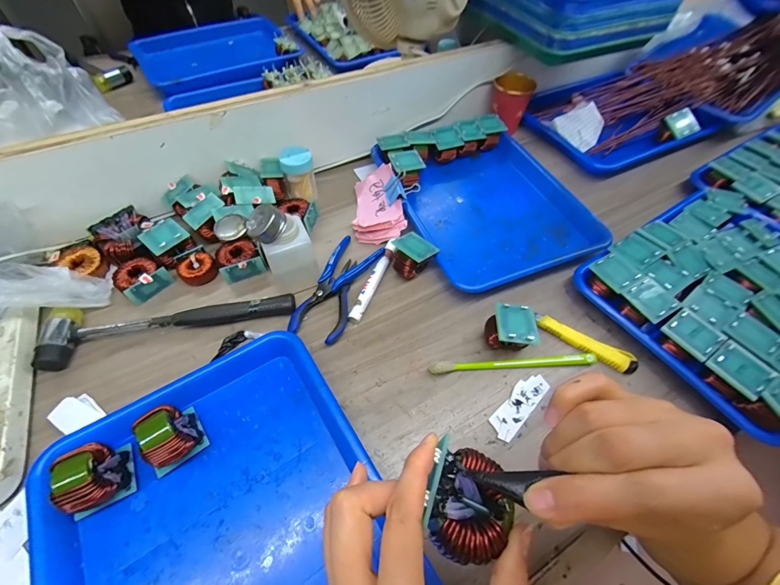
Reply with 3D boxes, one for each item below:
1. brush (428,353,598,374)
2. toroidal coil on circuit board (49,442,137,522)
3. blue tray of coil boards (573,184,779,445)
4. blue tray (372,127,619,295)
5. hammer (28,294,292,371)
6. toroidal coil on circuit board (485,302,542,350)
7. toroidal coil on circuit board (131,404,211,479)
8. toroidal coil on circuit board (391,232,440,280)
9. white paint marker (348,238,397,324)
[{"bbox_3d":[0.136,0.079,0.377,0.184,0.014,0.012,-3,55,-4],"label":"brush"},{"bbox_3d":[-0.249,0.154,0.284,0.046,0.050,0.046,-23,59,-10],"label":"toroidal coil on circuit board"},{"bbox_3d":[0.428,-0.010,0.421,0.337,0.048,0.240,-28,61,-20],"label":"blue tray of coil boards"},{"bbox_3d":[0.146,-0.133,0.514,0.245,0.030,0.277,-16,57,-13],"label":"blue tray"},{"bbox_3d":[-0.247,0.025,0.395,0.263,0.027,0.066,-13,57,-11],"label":"hammer"},{"bbox_3d":[0.130,0.046,0.379,0.049,0.048,0.050,5,55,1],"label":"toroidal coil on circuit board"},{"bbox_3d":[-0.200,0.130,0.308,0.044,0.047,0.043,-34,63,-23],"label":"toroidal coil on circuit board"},{"bbox_3d":[0.025,-0.049,0.440,0.052,0.043,0.055,-38,64,-25],"label":"toroidal coil on circuit board"},{"bbox_3d":[-0.018,-0.018,0.439,0.015,0.011,0.130,19,57,11],"label":"white paint marker"}]

